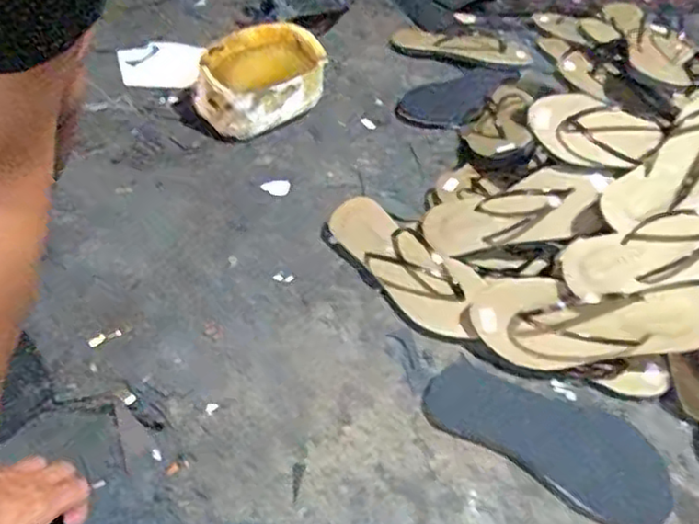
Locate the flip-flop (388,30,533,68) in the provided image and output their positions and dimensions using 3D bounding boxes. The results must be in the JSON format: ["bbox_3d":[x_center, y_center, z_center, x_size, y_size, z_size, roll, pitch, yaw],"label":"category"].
[{"bbox_3d":[0.200,-0.389,1.197,0.246,0.025,0.094,16,46,9],"label":"flip-flop"}]

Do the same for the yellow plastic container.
[{"bbox_3d":[-0.135,-0.265,0.988,0.199,0.108,0.141,-27,57,-32],"label":"yellow plastic container"}]

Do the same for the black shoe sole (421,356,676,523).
[{"bbox_3d":[0.202,0.188,0.689,0.252,0.011,0.115,20,47,13],"label":"black shoe sole"}]

